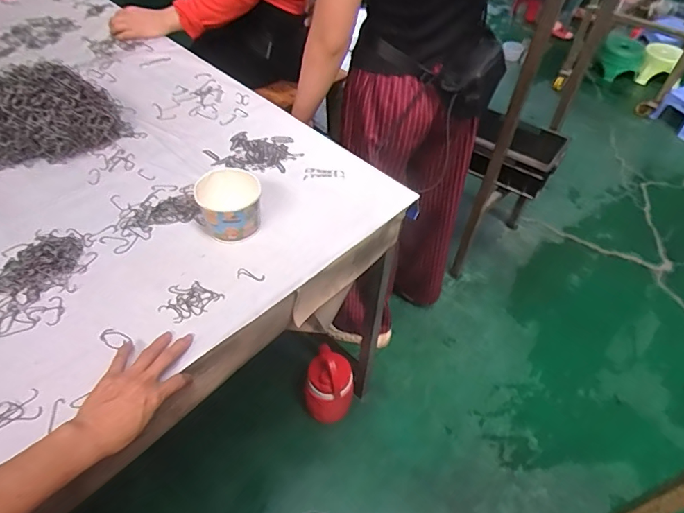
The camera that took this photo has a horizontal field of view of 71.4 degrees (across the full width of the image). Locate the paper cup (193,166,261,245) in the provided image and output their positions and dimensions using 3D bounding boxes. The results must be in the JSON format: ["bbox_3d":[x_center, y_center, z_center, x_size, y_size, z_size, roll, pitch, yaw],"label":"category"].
[{"bbox_3d":[-0.162,-0.074,0.698,0.085,0.081,0.081,1,49,-1],"label":"paper cup"}]

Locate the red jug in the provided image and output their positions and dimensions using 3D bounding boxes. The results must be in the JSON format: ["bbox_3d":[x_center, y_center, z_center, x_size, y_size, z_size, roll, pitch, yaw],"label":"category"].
[{"bbox_3d":[-0.035,0.343,1.248,0.125,0.231,0.117,1,49,-1],"label":"red jug"}]

